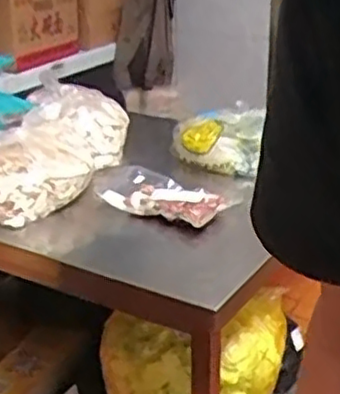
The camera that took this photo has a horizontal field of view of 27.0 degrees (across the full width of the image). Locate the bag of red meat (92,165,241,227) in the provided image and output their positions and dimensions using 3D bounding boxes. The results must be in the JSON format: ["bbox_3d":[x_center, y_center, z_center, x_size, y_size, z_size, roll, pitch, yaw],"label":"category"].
[{"bbox_3d":[-0.021,0.003,1.463,0.311,0.062,0.129,14,27,32],"label":"bag of red meat"}]

